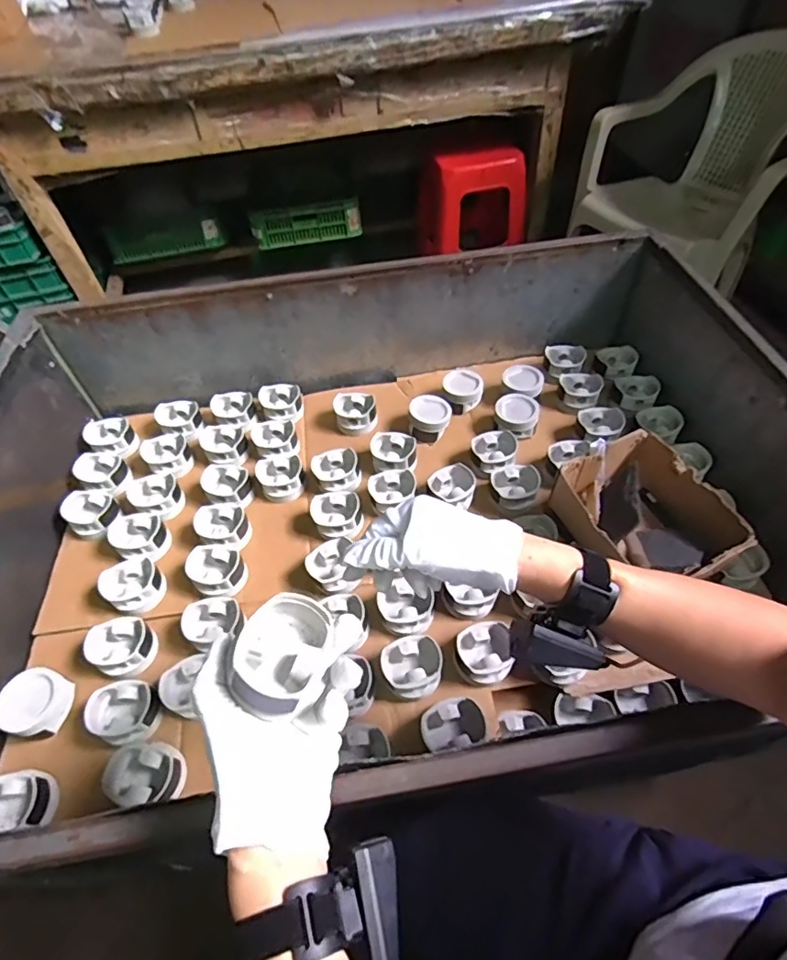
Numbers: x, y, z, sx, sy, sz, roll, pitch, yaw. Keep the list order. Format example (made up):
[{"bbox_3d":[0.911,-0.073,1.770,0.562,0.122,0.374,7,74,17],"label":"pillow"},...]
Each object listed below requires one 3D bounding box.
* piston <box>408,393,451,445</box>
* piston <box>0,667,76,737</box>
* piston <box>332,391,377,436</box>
[{"bbox_3d":[0.066,-0.112,0.933,0.077,0.054,0.084,0,51,3],"label":"piston"},{"bbox_3d":[-0.457,0.284,0.658,0.072,0.059,0.078,12,53,12],"label":"piston"},{"bbox_3d":[-0.070,-0.125,0.958,0.080,0.042,0.088,-8,51,-3],"label":"piston"}]

